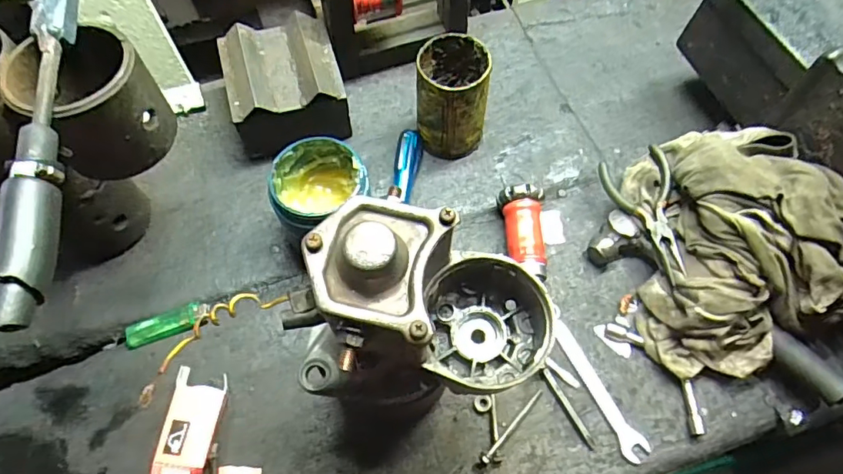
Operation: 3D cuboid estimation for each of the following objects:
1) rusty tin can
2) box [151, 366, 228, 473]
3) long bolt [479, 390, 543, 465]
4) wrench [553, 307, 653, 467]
[{"bbox_3d":[0.034,-0.149,0.564,0.078,0.113,0.083,9,63,5],"label":"rusty tin can"},{"bbox_3d":[-0.198,0.173,0.452,0.045,0.044,0.105,5,63,3],"label":"box"},{"bbox_3d":[0.081,0.168,0.468,0.010,0.012,0.084,39,70,16],"label":"long bolt"},{"bbox_3d":[0.159,0.134,0.482,0.022,0.007,0.146,-24,65,-11],"label":"wrench"}]

